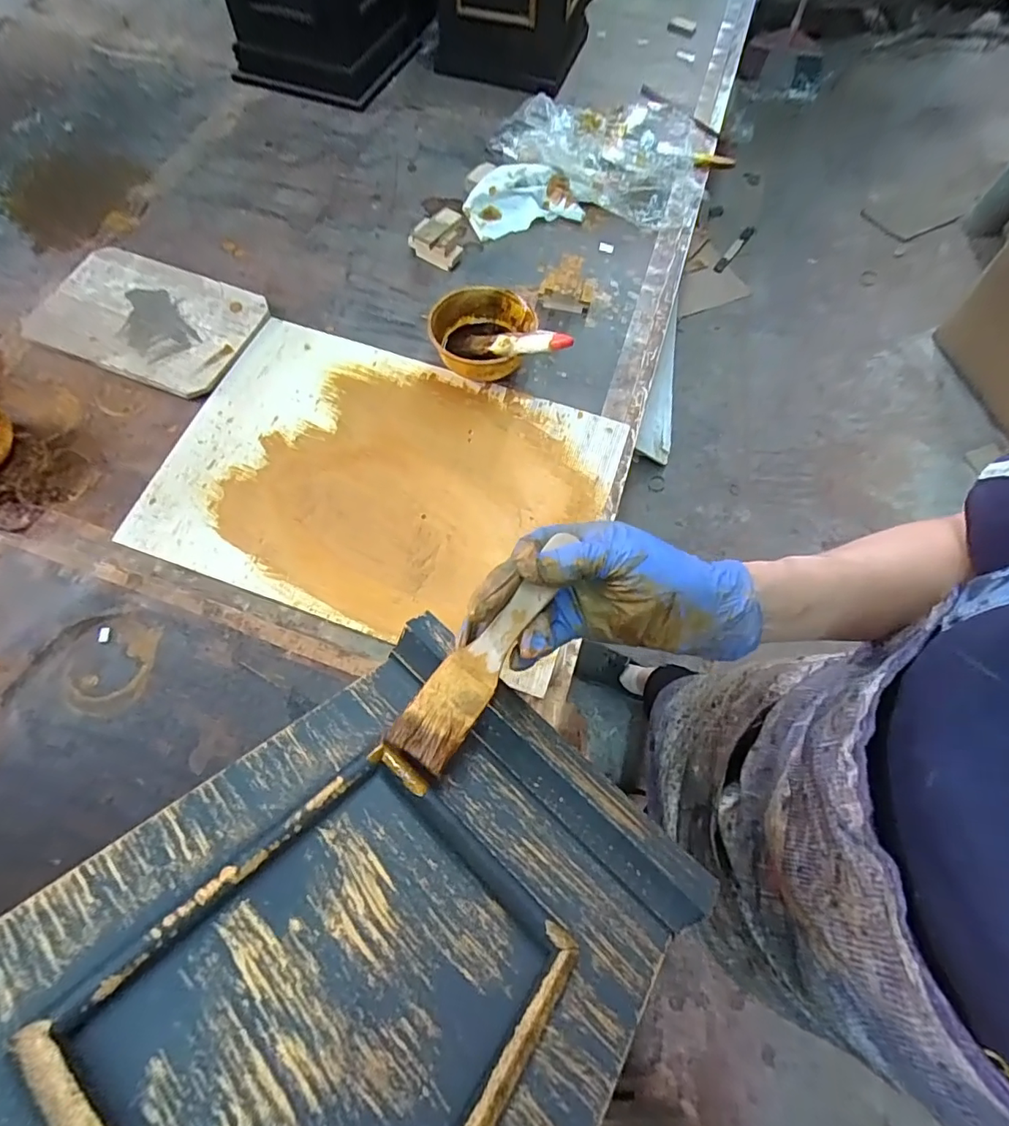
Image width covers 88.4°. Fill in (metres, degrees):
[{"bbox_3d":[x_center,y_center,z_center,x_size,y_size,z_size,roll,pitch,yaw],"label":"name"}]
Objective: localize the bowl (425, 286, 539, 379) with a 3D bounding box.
[{"bbox_3d":[-0.025,-0.254,0.584,0.108,0.057,0.109,12,67,3],"label":"bowl"}]

